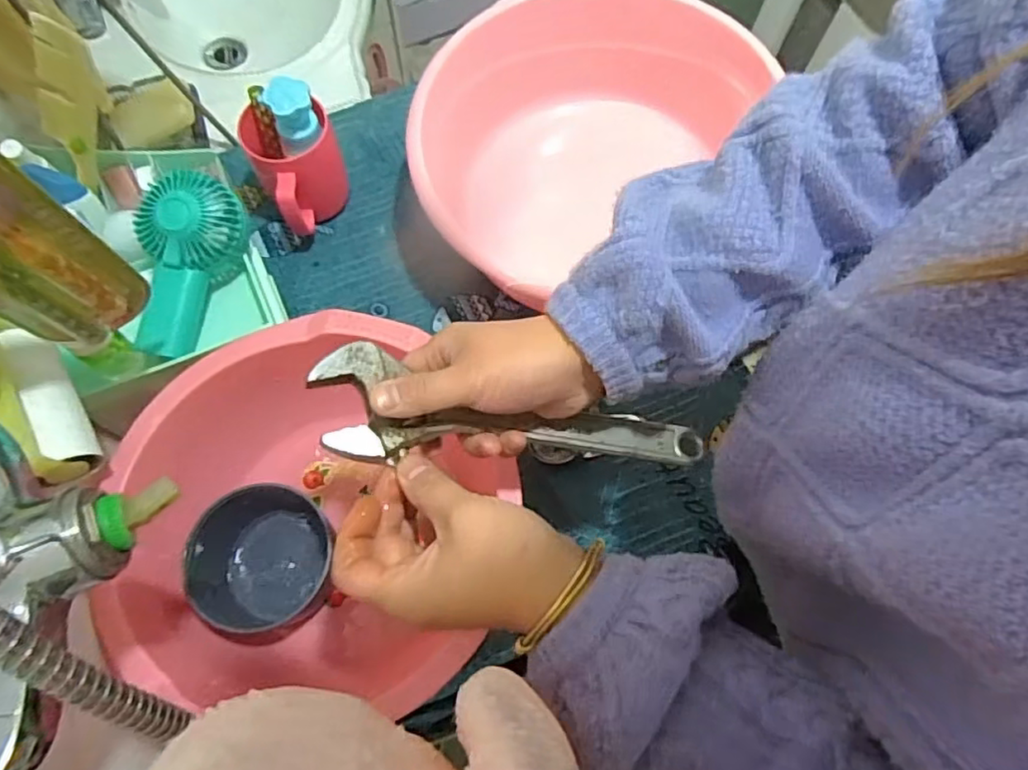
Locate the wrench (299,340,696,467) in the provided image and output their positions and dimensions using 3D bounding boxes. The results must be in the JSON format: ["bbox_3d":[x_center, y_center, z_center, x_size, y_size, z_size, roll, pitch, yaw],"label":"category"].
[{"bbox_3d":[0.006,0.020,0.359,0.234,0.009,0.063,7,69,-19],"label":"wrench"}]

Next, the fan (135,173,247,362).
[{"bbox_3d":[-0.252,-0.090,0.479,0.061,0.062,0.134,12,92,4],"label":"fan"}]

